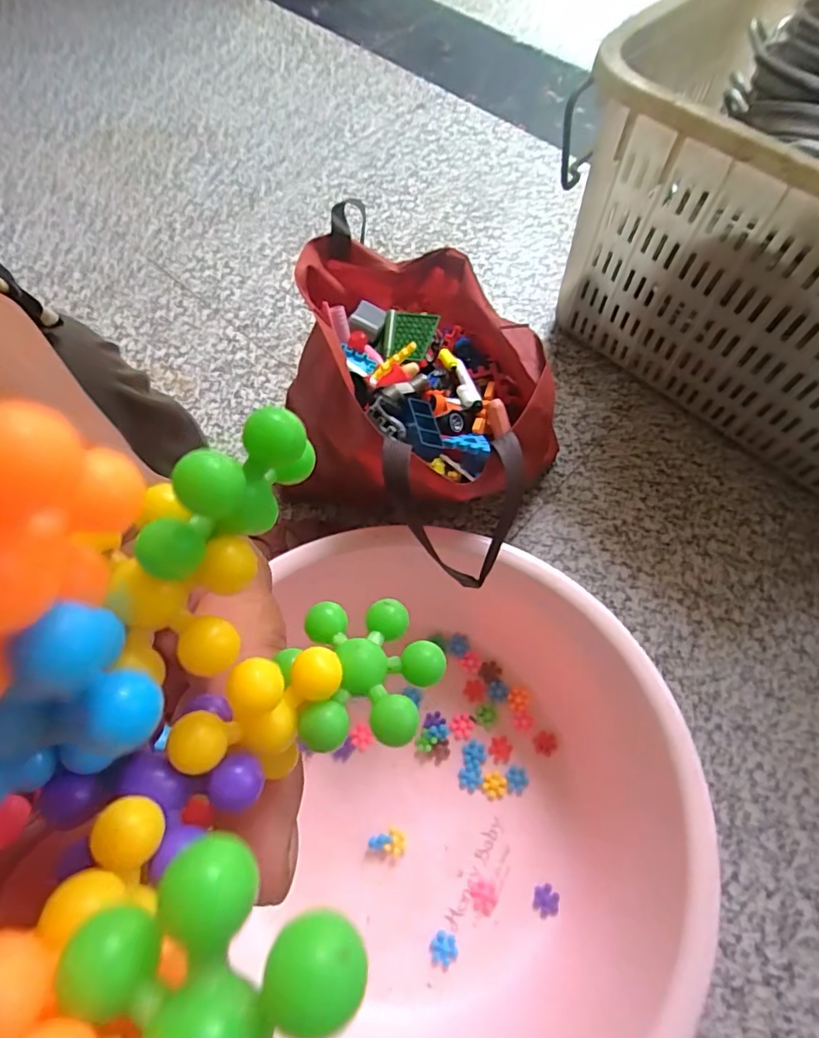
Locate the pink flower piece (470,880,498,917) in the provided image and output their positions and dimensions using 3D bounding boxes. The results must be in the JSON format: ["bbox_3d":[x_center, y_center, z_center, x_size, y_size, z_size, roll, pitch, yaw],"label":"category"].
[{"bbox_3d":[0.077,0.389,0.544,0.026,0.010,0.030,-14,67,-8],"label":"pink flower piece"}]

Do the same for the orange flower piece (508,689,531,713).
[{"bbox_3d":[0.130,0.215,0.627,0.026,0.004,0.026,7,66,1],"label":"orange flower piece"}]

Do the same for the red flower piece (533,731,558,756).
[{"bbox_3d":[0.155,0.255,0.603,0.026,0.004,0.024,1,66,-2],"label":"red flower piece"}]

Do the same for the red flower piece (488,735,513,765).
[{"bbox_3d":[0.103,0.261,0.598,0.025,0.005,0.029,28,68,10],"label":"red flower piece"}]

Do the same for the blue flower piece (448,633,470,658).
[{"bbox_3d":[0.060,0.153,0.643,0.025,0.013,0.025,1,66,-2],"label":"blue flower piece"}]

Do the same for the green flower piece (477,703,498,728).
[{"bbox_3d":[0.091,0.231,0.624,0.024,0.007,0.024,1,66,-2],"label":"green flower piece"}]

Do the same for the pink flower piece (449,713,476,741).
[{"bbox_3d":[0.062,0.241,0.616,0.027,0.009,0.027,1,66,-2],"label":"pink flower piece"}]

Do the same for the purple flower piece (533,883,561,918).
[{"bbox_3d":[0.138,0.388,0.537,0.025,0.004,0.028,4,63,24],"label":"purple flower piece"}]

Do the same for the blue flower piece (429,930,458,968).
[{"bbox_3d":[0.034,0.424,0.522,0.026,0.004,0.027,1,66,-2],"label":"blue flower piece"}]

